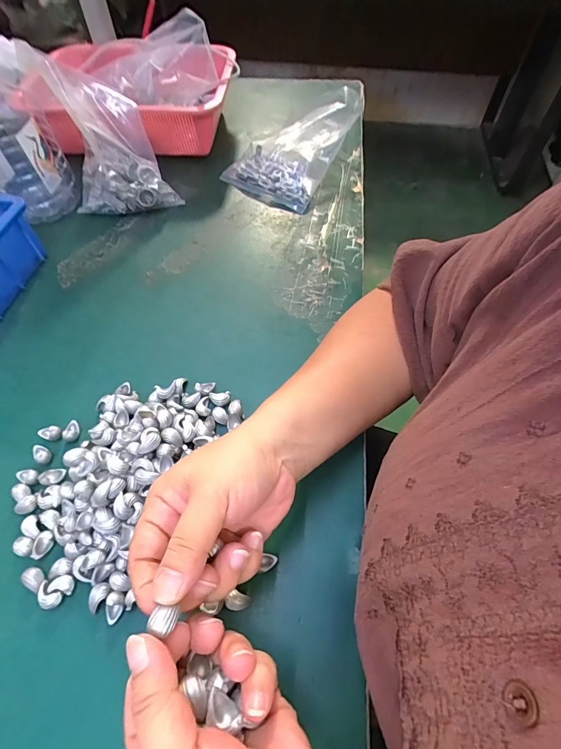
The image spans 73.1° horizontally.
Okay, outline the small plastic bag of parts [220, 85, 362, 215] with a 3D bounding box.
[{"bbox_3d":[0.016,-0.330,0.535,0.127,0.087,0.187,24,60,14],"label":"small plastic bag of parts"}]

